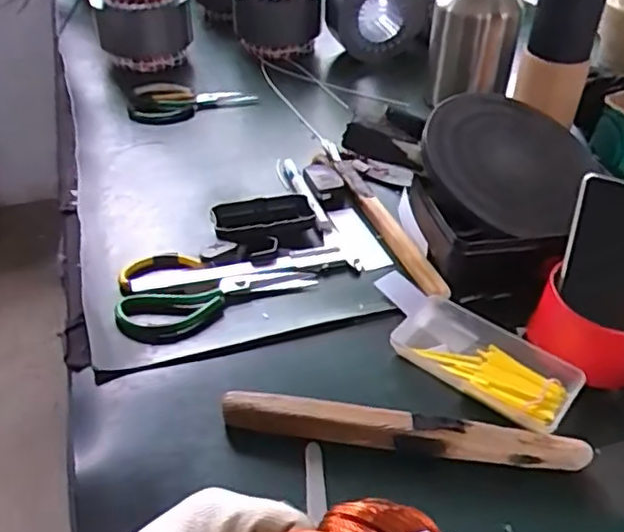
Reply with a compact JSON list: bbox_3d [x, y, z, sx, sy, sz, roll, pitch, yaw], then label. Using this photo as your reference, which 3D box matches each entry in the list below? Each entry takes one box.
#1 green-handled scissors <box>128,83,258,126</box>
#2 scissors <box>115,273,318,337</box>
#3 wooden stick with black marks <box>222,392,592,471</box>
[{"bbox_3d":[-0.173,-0.241,0.948,0.178,0.014,0.098,-3,40,-5],"label":"green-handled scissors"},{"bbox_3d":[-0.088,0.034,0.620,0.190,0.006,0.053,-12,42,-15],"label":"scissors"},{"bbox_3d":[0.070,0.129,0.504,0.275,0.028,0.022,6,40,5],"label":"wooden stick with black marks"}]

